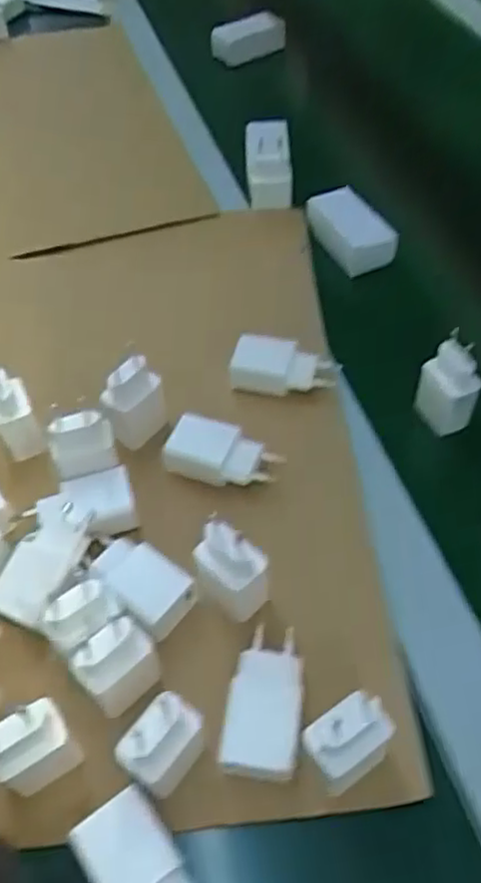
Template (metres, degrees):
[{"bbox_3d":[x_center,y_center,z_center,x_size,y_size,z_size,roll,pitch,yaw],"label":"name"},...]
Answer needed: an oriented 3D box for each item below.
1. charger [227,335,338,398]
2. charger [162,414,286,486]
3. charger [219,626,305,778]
[{"bbox_3d":[0.033,-0.057,0.539,0.078,0.019,0.044,13,73,6],"label":"charger"},{"bbox_3d":[-0.012,0.009,0.489,0.075,0.025,0.037,16,54,16],"label":"charger"},{"bbox_3d":[0.014,0.143,0.390,0.039,0.025,0.075,6,52,8],"label":"charger"}]

